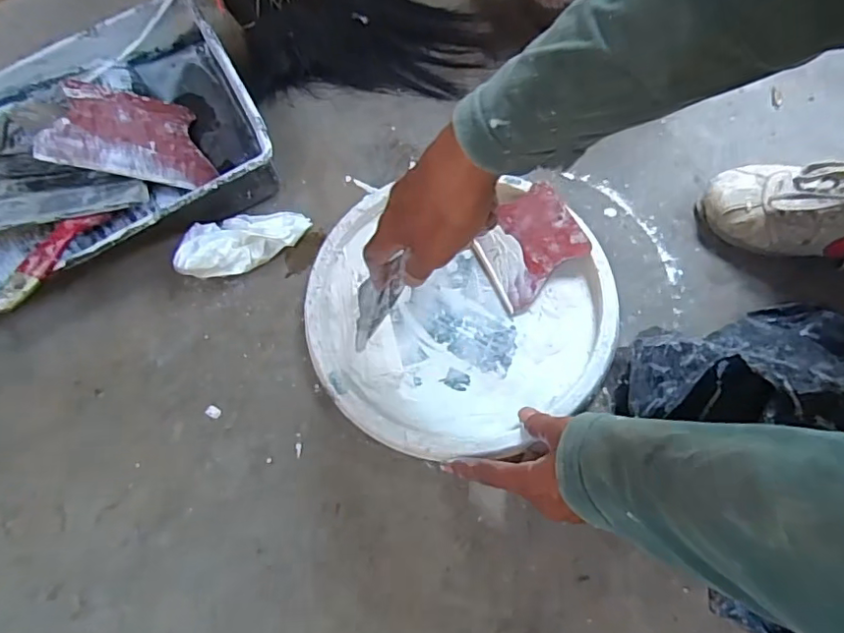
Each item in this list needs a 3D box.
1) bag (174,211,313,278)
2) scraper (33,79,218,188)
[{"bbox_3d":[-0.186,-0.080,0.590,0.139,0.035,0.062,-25,66,-8],"label":"bag"},{"bbox_3d":[-0.311,-0.198,0.603,0.156,0.010,0.128,6,56,-35],"label":"scraper"}]

